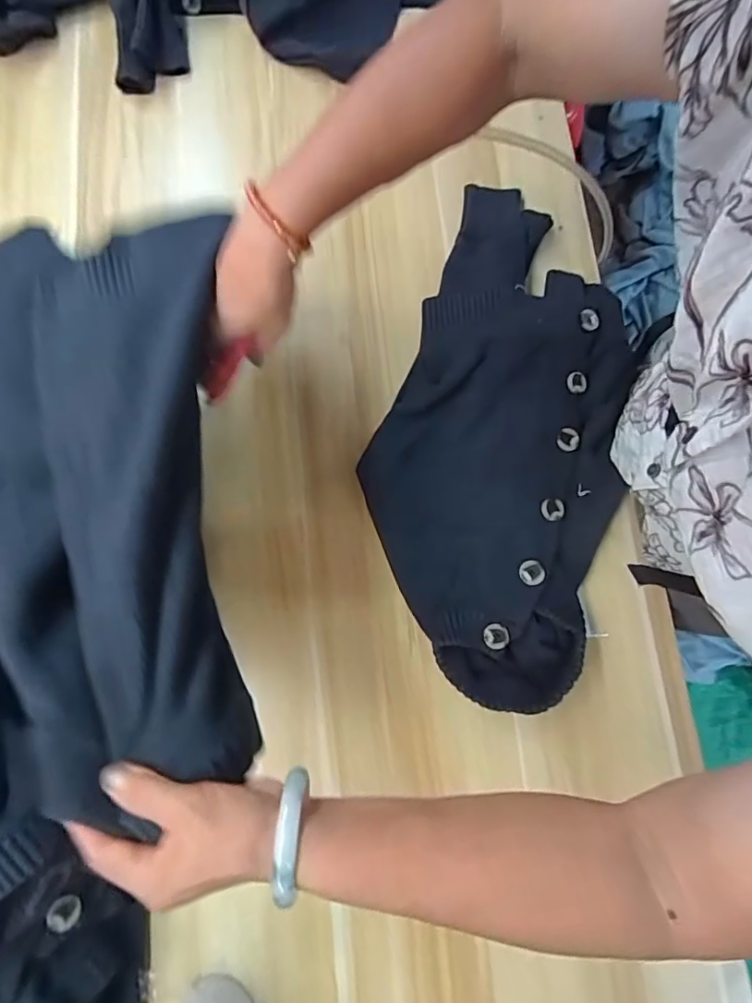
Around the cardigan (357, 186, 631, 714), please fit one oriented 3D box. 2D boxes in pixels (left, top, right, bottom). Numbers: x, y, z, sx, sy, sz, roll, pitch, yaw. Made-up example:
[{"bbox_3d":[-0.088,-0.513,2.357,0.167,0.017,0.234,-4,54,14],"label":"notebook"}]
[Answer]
[{"bbox_3d":[0.150,-0.096,0.617,0.273,0.036,0.612,12,79,2],"label":"cardigan"}]

